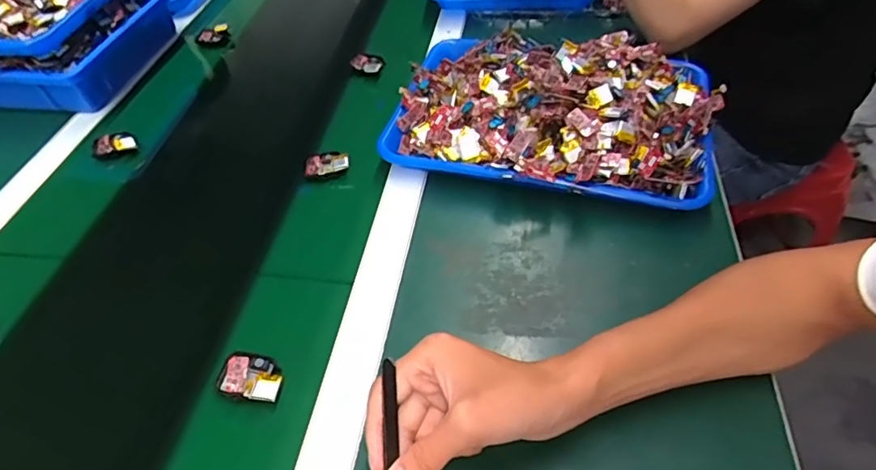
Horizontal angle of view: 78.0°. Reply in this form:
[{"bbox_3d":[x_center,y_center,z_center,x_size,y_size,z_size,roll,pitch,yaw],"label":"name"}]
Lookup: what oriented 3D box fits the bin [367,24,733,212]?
[{"bbox_3d":[0.121,-0.146,0.583,0.325,0.086,0.232,11,50,15],"label":"bin"}]

